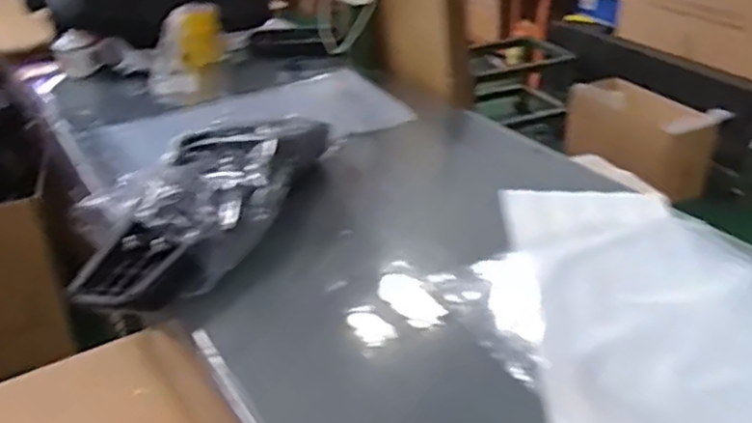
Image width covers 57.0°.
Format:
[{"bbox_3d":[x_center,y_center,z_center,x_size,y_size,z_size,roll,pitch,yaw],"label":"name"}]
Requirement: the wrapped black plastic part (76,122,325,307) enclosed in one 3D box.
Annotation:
[{"bbox_3d":[-0.262,-0.032,1.140,0.217,0.132,0.543,8,31,14],"label":"wrapped black plastic part"}]

